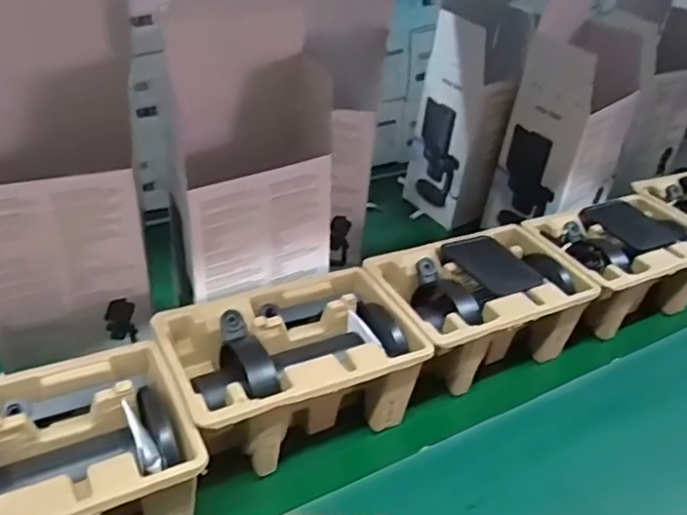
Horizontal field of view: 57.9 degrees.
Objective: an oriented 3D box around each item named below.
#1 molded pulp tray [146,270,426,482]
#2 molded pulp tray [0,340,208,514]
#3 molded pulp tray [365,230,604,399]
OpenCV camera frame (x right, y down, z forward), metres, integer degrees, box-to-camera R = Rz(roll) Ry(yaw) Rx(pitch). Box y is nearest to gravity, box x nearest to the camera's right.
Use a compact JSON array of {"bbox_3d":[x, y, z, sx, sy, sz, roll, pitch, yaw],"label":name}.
[{"bbox_3d":[-0.049,0.108,0.599,0.225,0.100,0.148,-16,38,-26],"label":"molded pulp tray"},{"bbox_3d":[-0.231,0.169,0.477,0.221,0.105,0.146,-17,39,-28],"label":"molded pulp tray"},{"bbox_3d":[0.150,0.056,0.700,0.225,0.101,0.147,-15,37,-24],"label":"molded pulp tray"}]

